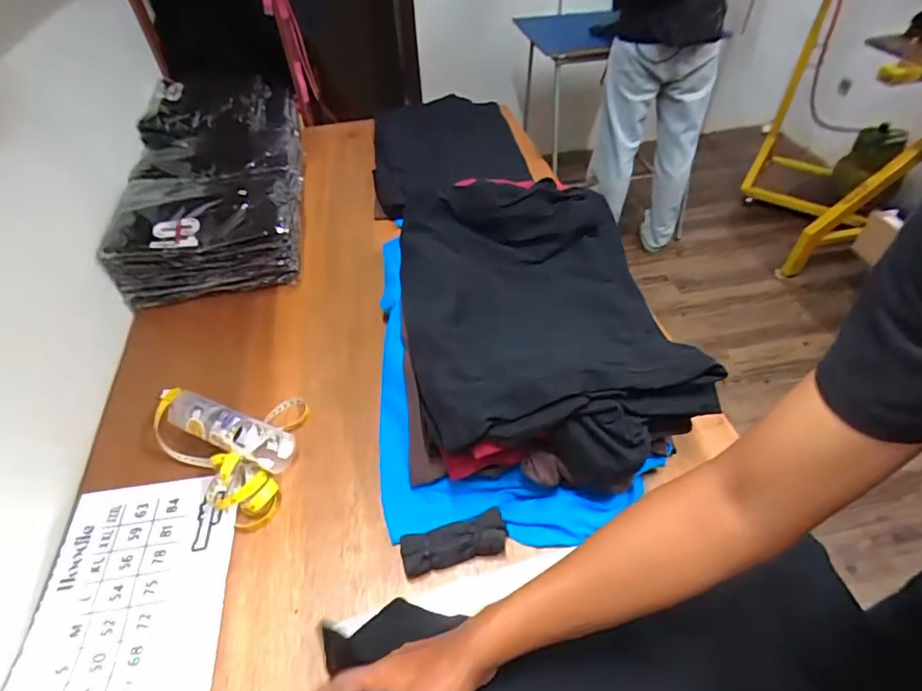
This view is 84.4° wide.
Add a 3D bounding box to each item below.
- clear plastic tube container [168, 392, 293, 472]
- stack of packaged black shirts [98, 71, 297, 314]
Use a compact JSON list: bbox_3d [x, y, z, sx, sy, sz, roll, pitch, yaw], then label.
[{"bbox_3d":[-0.322,0.118,0.704,0.196,0.055,0.054,17,51,16],"label":"clear plastic tube container"},{"bbox_3d":[-0.512,-0.389,1.111,0.312,0.164,0.697,-9,49,-6],"label":"stack of packaged black shirts"}]

